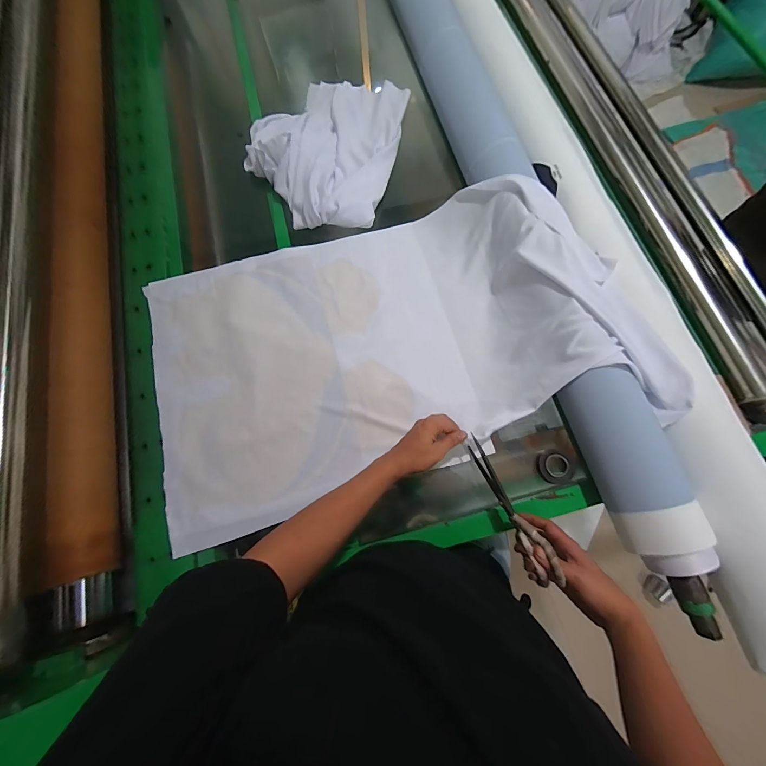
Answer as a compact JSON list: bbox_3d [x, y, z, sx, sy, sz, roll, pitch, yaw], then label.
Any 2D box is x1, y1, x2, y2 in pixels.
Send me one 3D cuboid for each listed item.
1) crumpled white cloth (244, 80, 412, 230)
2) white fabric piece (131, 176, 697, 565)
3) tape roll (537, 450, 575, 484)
[{"bbox_3d":[-0.137,-0.557,0.758,0.331,0.081,0.431,11,75,4],"label":"crumpled white cloth"},{"bbox_3d":[-0.011,-0.072,0.594,0.848,0.134,0.535,-10,75,-2],"label":"white fabric piece"},{"bbox_3d":[0.301,0.146,0.573,0.058,0.021,0.055,0,75,1],"label":"tape roll"}]

